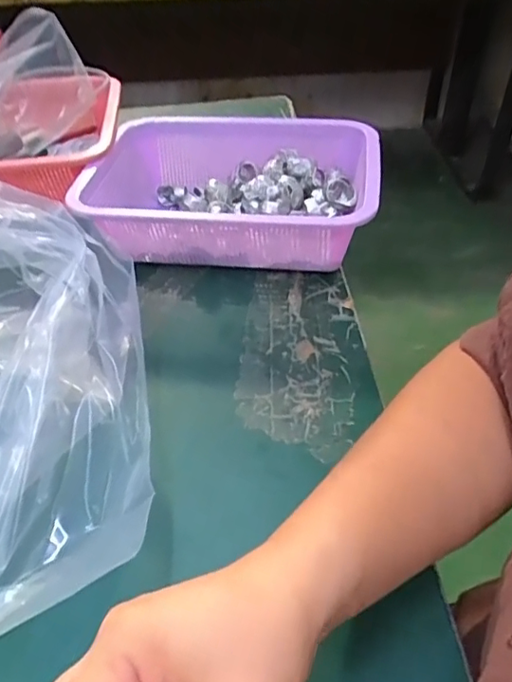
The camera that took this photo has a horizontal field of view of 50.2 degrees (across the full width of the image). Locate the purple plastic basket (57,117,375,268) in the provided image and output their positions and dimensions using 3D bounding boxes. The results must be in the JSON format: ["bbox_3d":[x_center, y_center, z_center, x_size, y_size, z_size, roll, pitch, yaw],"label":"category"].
[{"bbox_3d":[-0.018,-0.142,0.516,0.248,0.095,0.181,6,45,9],"label":"purple plastic basket"}]

